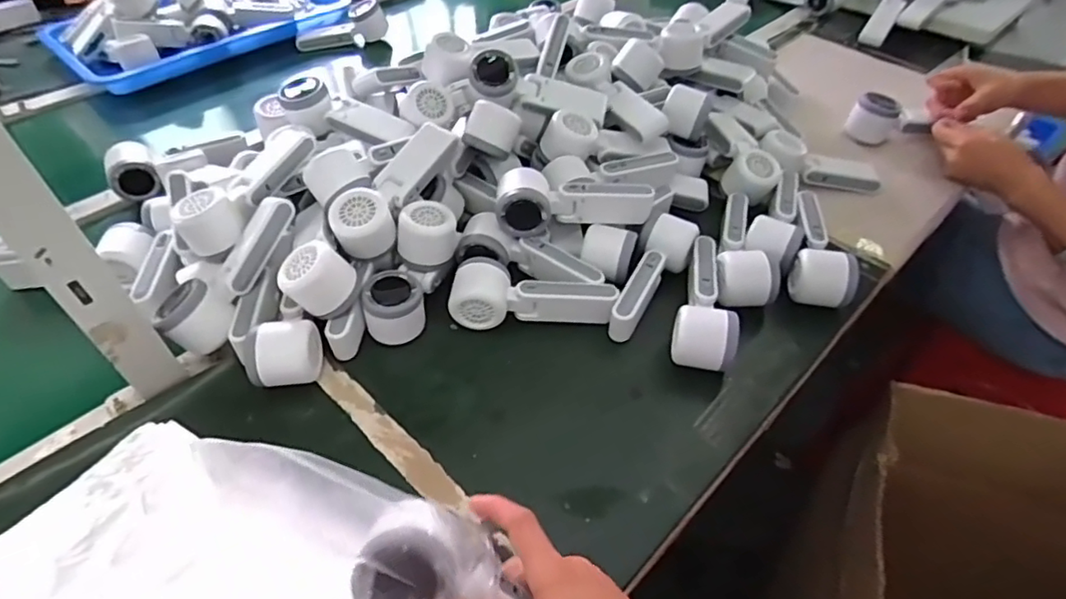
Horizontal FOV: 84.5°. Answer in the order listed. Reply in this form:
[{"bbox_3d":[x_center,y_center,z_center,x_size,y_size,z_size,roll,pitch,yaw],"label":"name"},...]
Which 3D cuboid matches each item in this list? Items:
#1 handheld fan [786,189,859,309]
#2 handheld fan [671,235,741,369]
[{"bbox_3d":[0.325,-0.067,0.662,0.060,0.053,0.163,12,48,11],"label":"handheld fan"},{"bbox_3d":[0.180,0.004,0.604,0.060,0.058,0.154,12,48,11],"label":"handheld fan"}]

